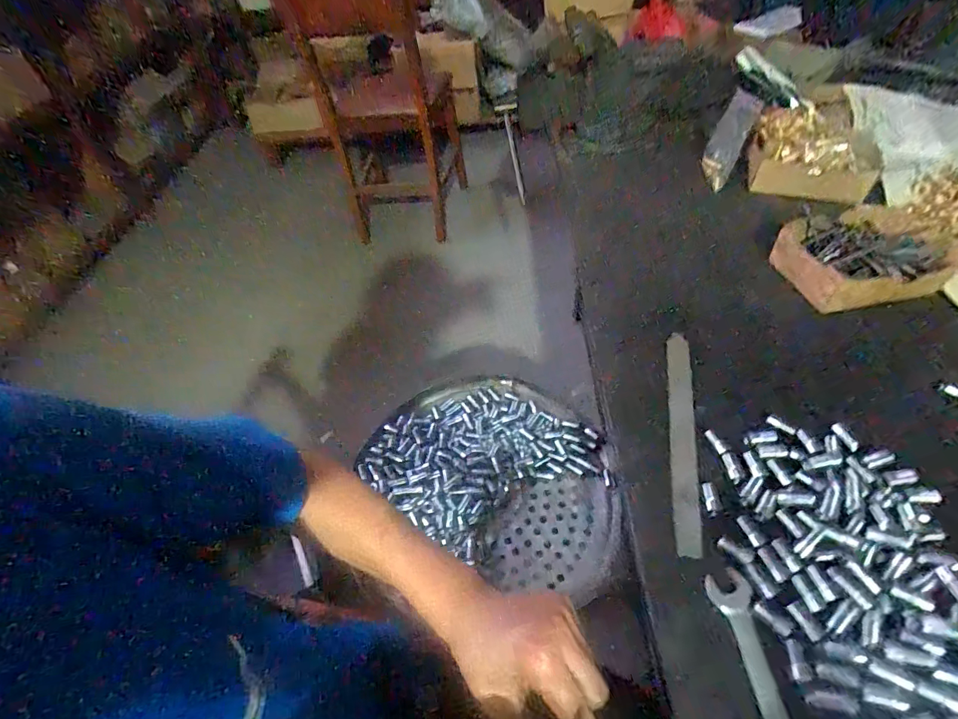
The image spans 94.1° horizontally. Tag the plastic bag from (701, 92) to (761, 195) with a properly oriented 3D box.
[{"bbox_3d":[0.420,-0.367,0.753,0.053,0.027,0.158,21,101,17],"label":"plastic bag"}]

